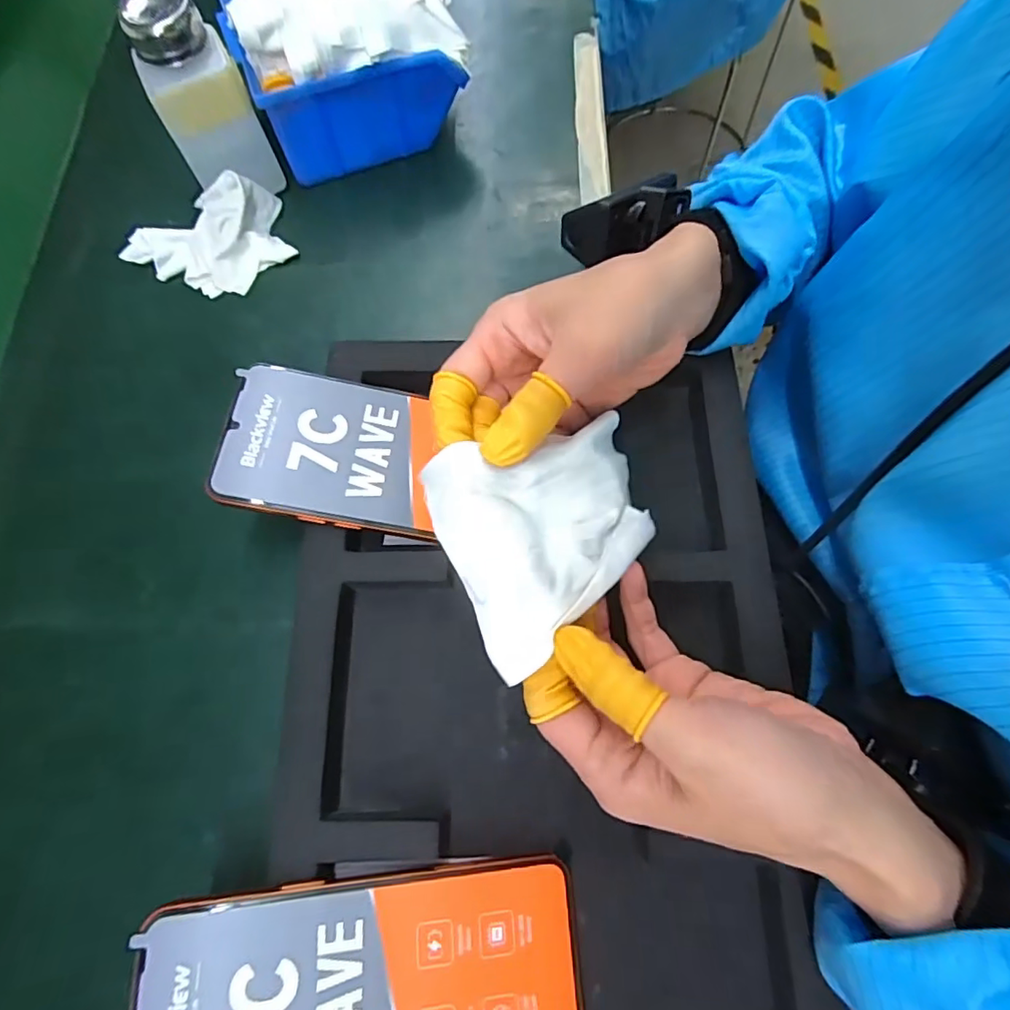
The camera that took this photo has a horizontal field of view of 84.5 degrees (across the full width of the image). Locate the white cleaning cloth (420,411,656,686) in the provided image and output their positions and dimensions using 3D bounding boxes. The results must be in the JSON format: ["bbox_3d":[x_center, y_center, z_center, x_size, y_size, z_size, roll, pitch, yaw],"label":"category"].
[{"bbox_3d":[0.021,0.010,0.231,0.089,0.031,0.087,-24,74,-8],"label":"white cleaning cloth"}]

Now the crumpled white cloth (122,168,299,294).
[{"bbox_3d":[-0.192,-0.169,0.355,0.099,0.026,0.063,-21,71,-4],"label":"crumpled white cloth"}]

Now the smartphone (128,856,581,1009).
[{"bbox_3d":[-0.051,0.184,0.210,0.159,0.006,0.075,0,70,-11],"label":"smartphone"}]

